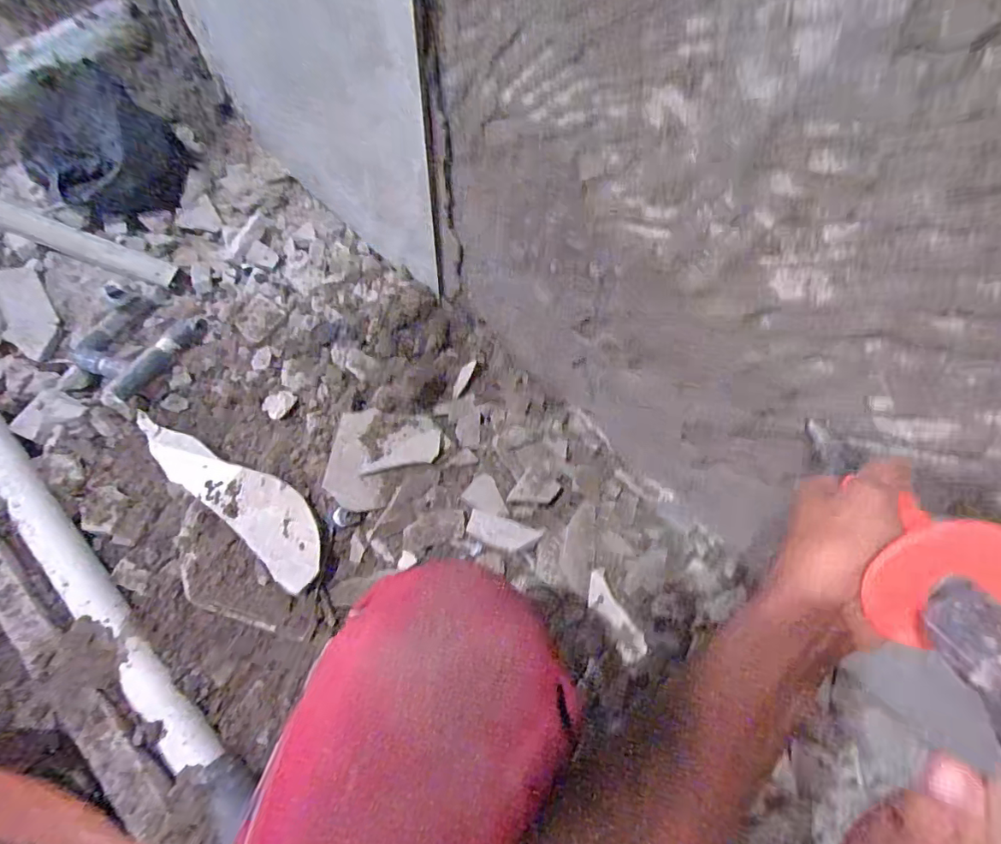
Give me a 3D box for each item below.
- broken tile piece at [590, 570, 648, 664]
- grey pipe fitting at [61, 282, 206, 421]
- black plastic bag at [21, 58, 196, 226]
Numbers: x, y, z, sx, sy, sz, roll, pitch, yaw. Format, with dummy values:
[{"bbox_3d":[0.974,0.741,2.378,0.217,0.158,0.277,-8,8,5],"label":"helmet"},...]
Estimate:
[{"bbox_3d":[0.130,0.224,0.607,0.031,0.013,0.103,-27,72,-13],"label":"broken tile piece"},{"bbox_3d":[-0.510,-0.101,0.725,0.129,0.044,0.165,23,68,6],"label":"grey pipe fitting"},{"bbox_3d":[-0.619,-0.425,0.821,0.211,0.093,0.248,-38,74,-16],"label":"black plastic bag"}]

